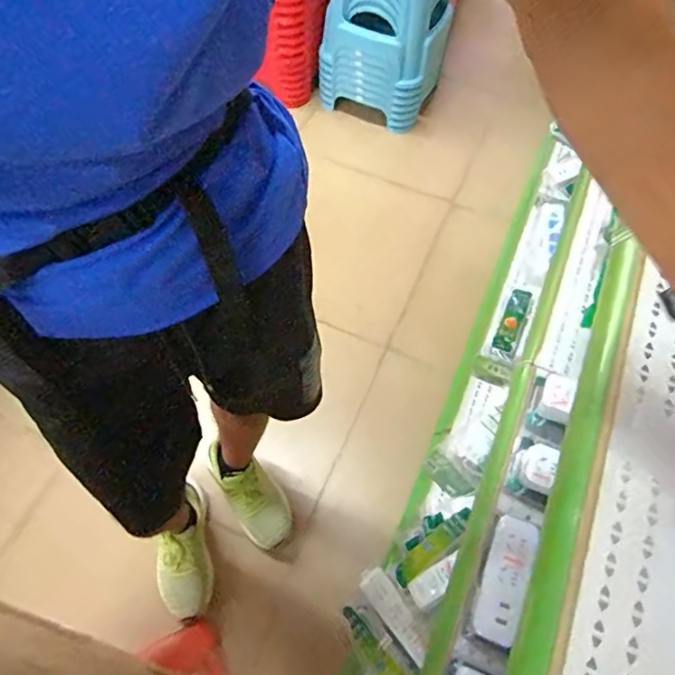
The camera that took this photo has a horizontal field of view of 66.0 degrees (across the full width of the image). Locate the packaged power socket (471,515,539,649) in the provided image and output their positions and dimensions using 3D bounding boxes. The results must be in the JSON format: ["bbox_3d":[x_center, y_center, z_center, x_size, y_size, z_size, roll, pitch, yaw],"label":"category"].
[{"bbox_3d":[0.209,0.299,0.646,0.050,0.019,0.148,4,57,40],"label":"packaged power socket"}]

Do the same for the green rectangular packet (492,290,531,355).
[{"bbox_3d":[0.425,-0.044,1.263,0.045,0.017,0.199,26,64,12],"label":"green rectangular packet"}]

